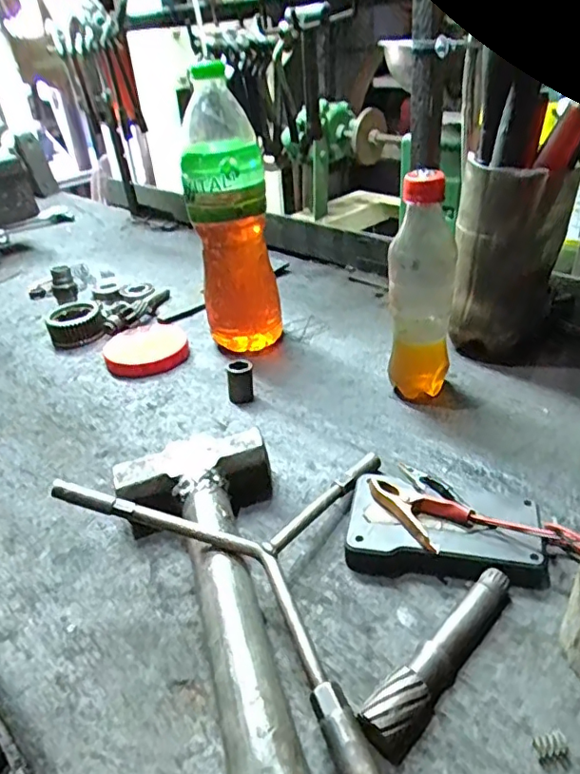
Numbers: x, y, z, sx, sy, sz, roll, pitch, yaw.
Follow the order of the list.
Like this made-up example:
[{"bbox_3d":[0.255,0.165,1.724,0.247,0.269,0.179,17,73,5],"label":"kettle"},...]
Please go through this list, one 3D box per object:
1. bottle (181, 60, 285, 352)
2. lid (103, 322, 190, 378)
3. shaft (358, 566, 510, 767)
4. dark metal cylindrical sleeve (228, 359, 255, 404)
[{"bbox_3d":[-0.057,-0.159,0.547,0.075,0.259,0.088,-10,33,-6],"label":"bottle"},{"bbox_3d":[-0.155,-0.043,0.605,0.087,0.019,0.091,-4,33,3],"label":"lid"},{"bbox_3d":[0.083,0.141,0.296,0.116,0.020,0.021,-30,40,-33],"label":"shaft"},{"bbox_3d":[-0.045,-0.004,0.515,0.023,0.036,0.023,-10,33,-6],"label":"dark metal cylindrical sleeve"}]

